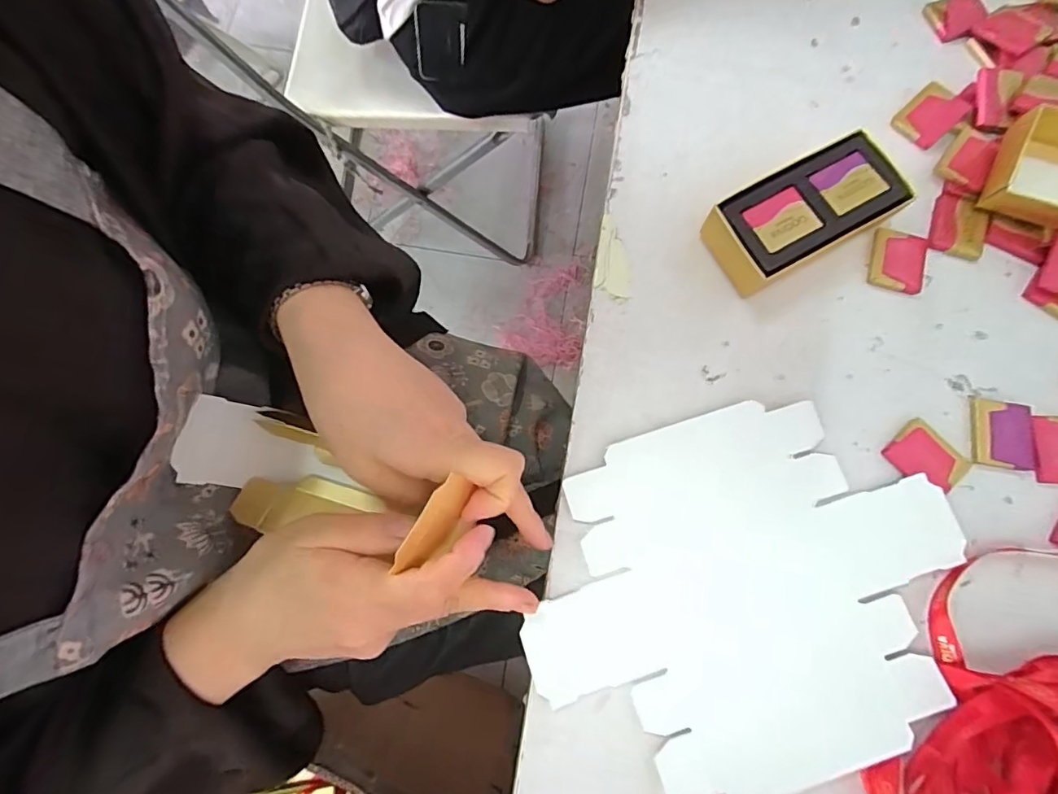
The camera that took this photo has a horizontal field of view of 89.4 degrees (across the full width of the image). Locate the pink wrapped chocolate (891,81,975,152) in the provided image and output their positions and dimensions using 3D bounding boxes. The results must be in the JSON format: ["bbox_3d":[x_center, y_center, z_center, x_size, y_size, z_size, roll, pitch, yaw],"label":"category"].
[{"bbox_3d":[0.274,-0.193,0.365,0.047,0.005,0.034,-41,78,-8],"label":"pink wrapped chocolate"}]

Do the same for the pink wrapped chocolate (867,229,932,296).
[{"bbox_3d":[0.236,-0.087,0.341,0.035,0.007,0.039,13,77,5],"label":"pink wrapped chocolate"}]

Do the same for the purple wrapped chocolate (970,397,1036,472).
[{"bbox_3d":[0.279,0.022,0.315,0.033,0.004,0.040,9,77,4],"label":"purple wrapped chocolate"}]

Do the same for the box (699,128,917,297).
[{"bbox_3d":[0.172,-0.113,0.335,0.117,0.035,0.054,-29,77,-5],"label":"box"}]

